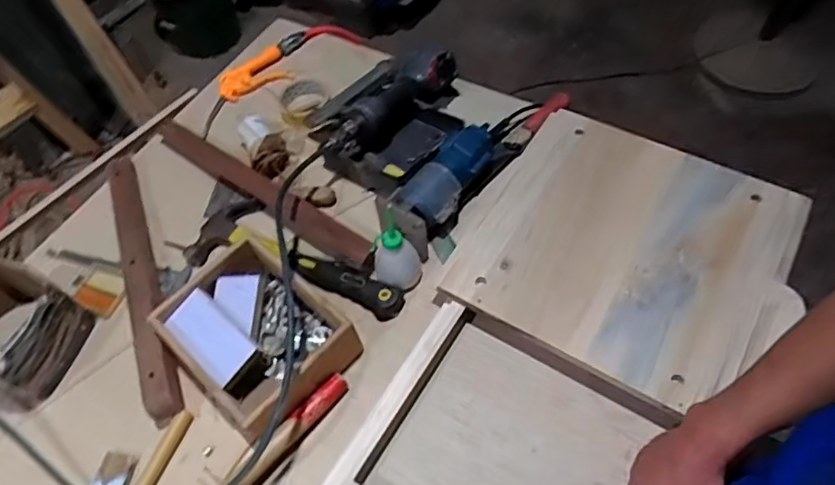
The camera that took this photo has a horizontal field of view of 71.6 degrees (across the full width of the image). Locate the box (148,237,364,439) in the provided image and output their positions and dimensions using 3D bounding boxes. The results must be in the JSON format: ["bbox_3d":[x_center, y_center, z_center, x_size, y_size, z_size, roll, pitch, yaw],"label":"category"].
[{"bbox_3d":[-0.207,0.114,0.736,0.224,0.075,0.169,36,67,24],"label":"box"}]

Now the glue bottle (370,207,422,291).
[{"bbox_3d":[-0.030,0.018,0.788,0.062,0.117,0.062,22,62,18],"label":"glue bottle"}]

